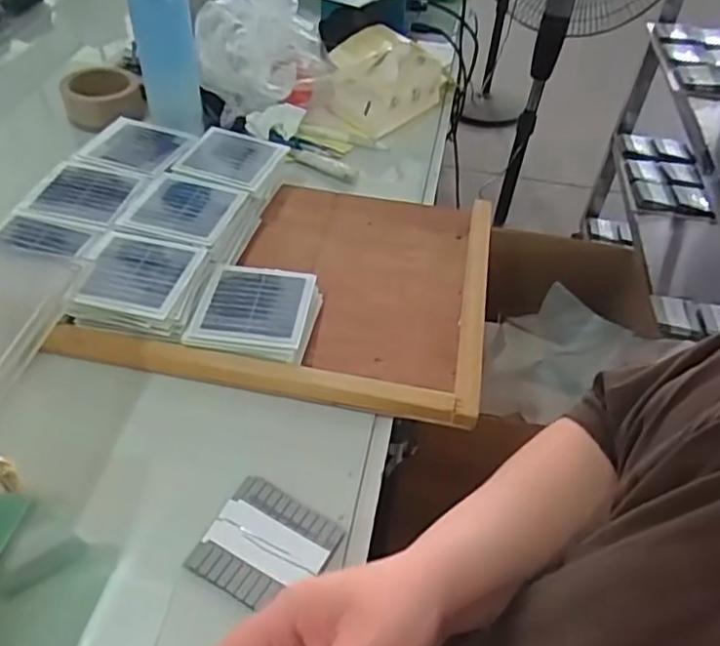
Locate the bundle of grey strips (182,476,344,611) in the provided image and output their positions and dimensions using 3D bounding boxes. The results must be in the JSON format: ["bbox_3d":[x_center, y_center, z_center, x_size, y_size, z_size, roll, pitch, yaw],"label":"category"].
[{"bbox_3d":[-0.064,0.151,0.437,0.081,0.004,0.078,22,48,18],"label":"bundle of grey strips"}]

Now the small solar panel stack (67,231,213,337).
[{"bbox_3d":[-0.190,-0.037,0.554,0.097,0.035,0.098,6,45,3],"label":"small solar panel stack"}]

